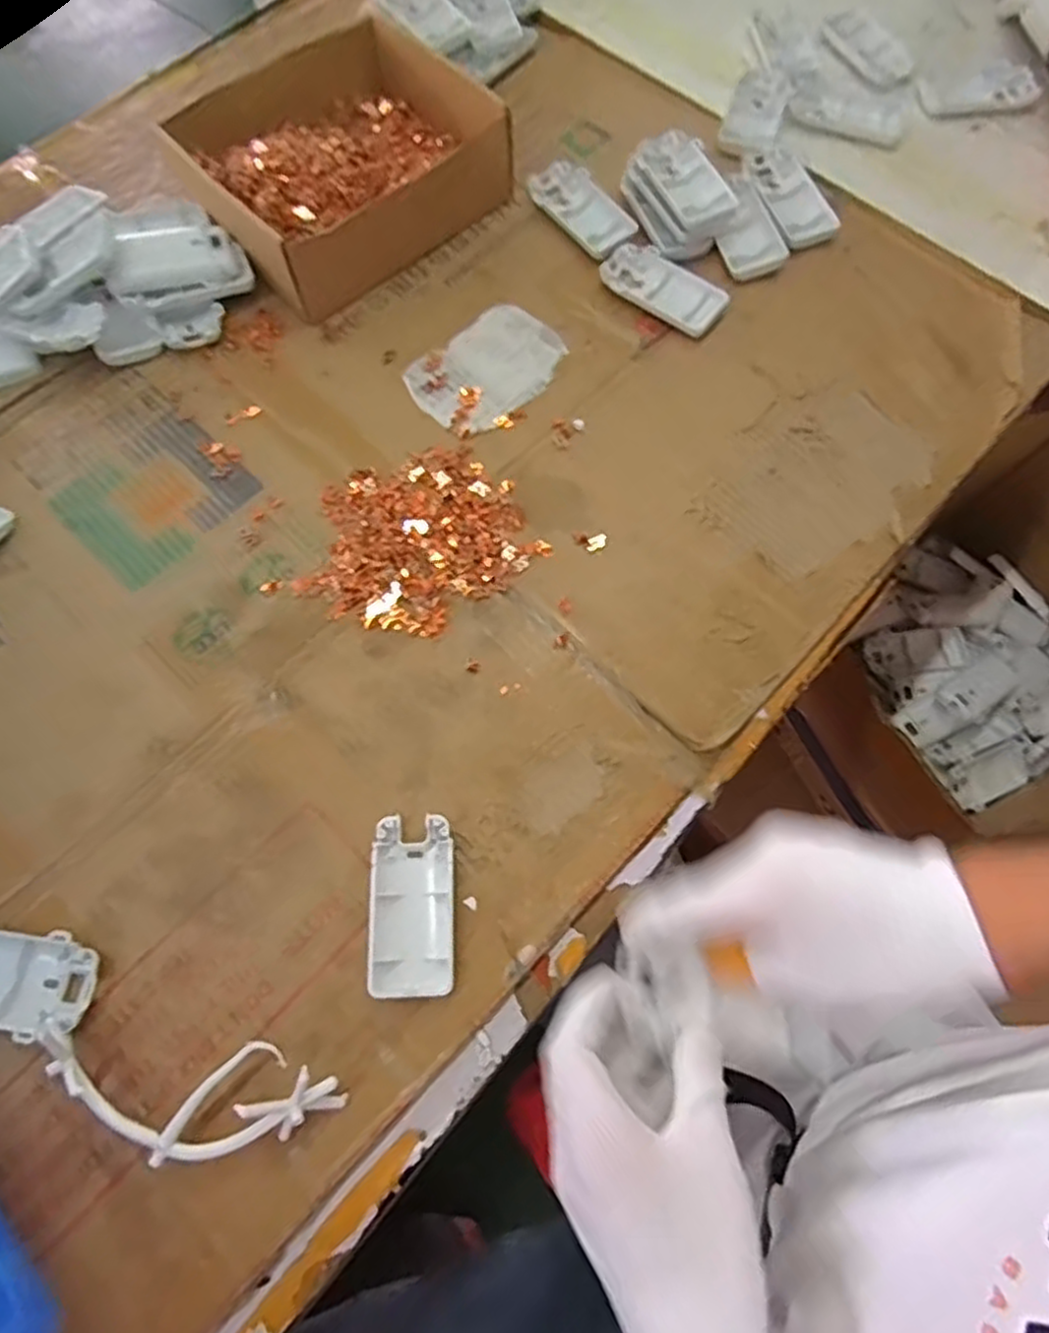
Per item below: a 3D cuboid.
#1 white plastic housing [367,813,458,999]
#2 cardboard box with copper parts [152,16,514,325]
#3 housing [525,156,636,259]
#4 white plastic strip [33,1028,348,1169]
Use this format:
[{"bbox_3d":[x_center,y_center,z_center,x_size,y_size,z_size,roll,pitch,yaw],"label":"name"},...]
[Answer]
[{"bbox_3d":[-0.063,0.134,0.417,0.048,0.013,0.095,-3,71,0],"label":"white plastic housing"},{"bbox_3d":[-0.141,-0.395,0.583,0.213,0.066,0.191,-36,74,-11],"label":"cardboard box with copper parts"},{"bbox_3d":[0.046,-0.370,0.598,0.052,0.015,0.098,-36,74,-11],"label":"housing"},{"bbox_3d":[-0.168,0.218,0.375,0.147,0.035,0.056,2,71,1],"label":"white plastic strip"}]

